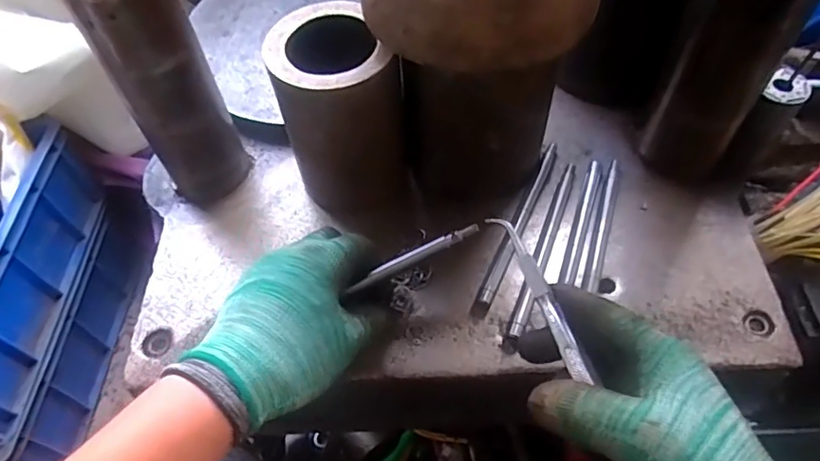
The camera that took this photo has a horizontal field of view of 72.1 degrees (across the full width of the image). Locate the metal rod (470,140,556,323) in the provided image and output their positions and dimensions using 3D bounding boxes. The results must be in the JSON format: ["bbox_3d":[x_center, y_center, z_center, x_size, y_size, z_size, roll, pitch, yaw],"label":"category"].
[{"bbox_3d":[0.086,-0.008,0.437,0.011,0.009,0.173,21,59,16],"label":"metal rod"}]

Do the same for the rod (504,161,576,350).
[{"bbox_3d":[0.101,0.013,0.423,0.011,0.007,0.166,18,59,15],"label":"rod"}]

